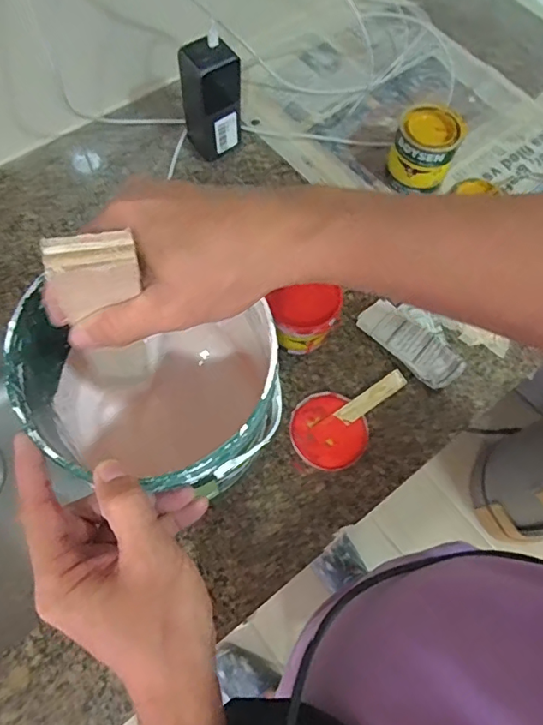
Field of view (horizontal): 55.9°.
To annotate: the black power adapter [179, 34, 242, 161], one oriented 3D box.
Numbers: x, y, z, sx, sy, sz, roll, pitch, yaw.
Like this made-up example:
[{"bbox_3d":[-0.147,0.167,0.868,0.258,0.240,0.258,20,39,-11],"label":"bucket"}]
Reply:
[{"bbox_3d":[-0.069,-0.304,0.601,0.058,0.133,0.048,-30,72,-14],"label":"black power adapter"}]

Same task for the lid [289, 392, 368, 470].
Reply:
[{"bbox_3d":[0.058,0.069,0.520,0.074,0.013,0.077,1,68,-2],"label":"lid"}]

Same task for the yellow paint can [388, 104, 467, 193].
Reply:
[{"bbox_3d":[0.173,-0.241,0.589,0.069,0.076,0.069,1,68,-2],"label":"yellow paint can"}]

